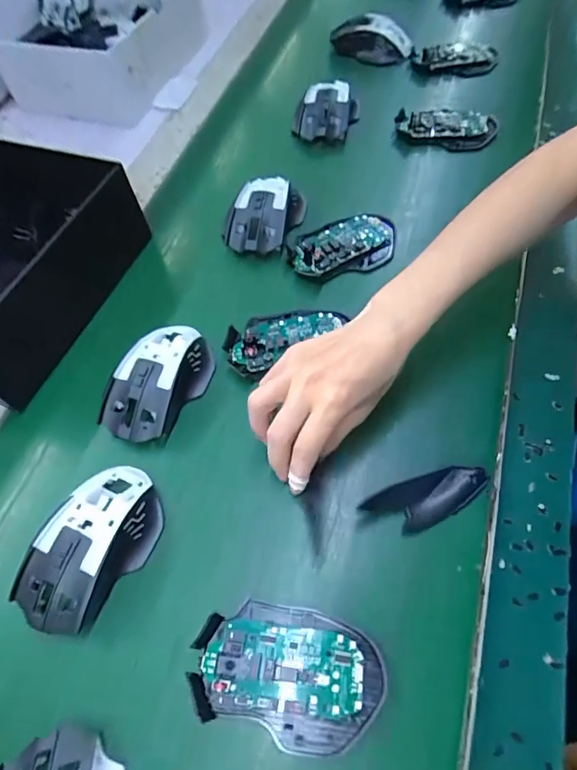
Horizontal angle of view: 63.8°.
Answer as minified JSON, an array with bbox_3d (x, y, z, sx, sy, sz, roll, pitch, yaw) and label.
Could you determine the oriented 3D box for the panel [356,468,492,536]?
[{"bbox_3d":[0.100,0.081,0.330,0.091,0.019,0.033,-19,62,-6],"label":"panel"}]

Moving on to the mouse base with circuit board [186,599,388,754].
[{"bbox_3d":[0.000,0.179,0.288,0.113,0.016,0.073,6,62,7],"label":"mouse base with circuit board"}]

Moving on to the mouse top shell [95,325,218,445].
[{"bbox_3d":[-0.109,-0.007,0.388,0.068,0.033,0.114,26,66,17],"label":"mouse top shell"}]

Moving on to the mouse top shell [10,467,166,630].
[{"bbox_3d":[-0.138,0.110,0.323,0.068,0.035,0.115,26,67,17],"label":"mouse top shell"}]

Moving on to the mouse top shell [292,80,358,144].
[{"bbox_3d":[0.043,-0.325,0.549,0.075,0.030,0.075,1,62,5],"label":"mouse top shell"}]

